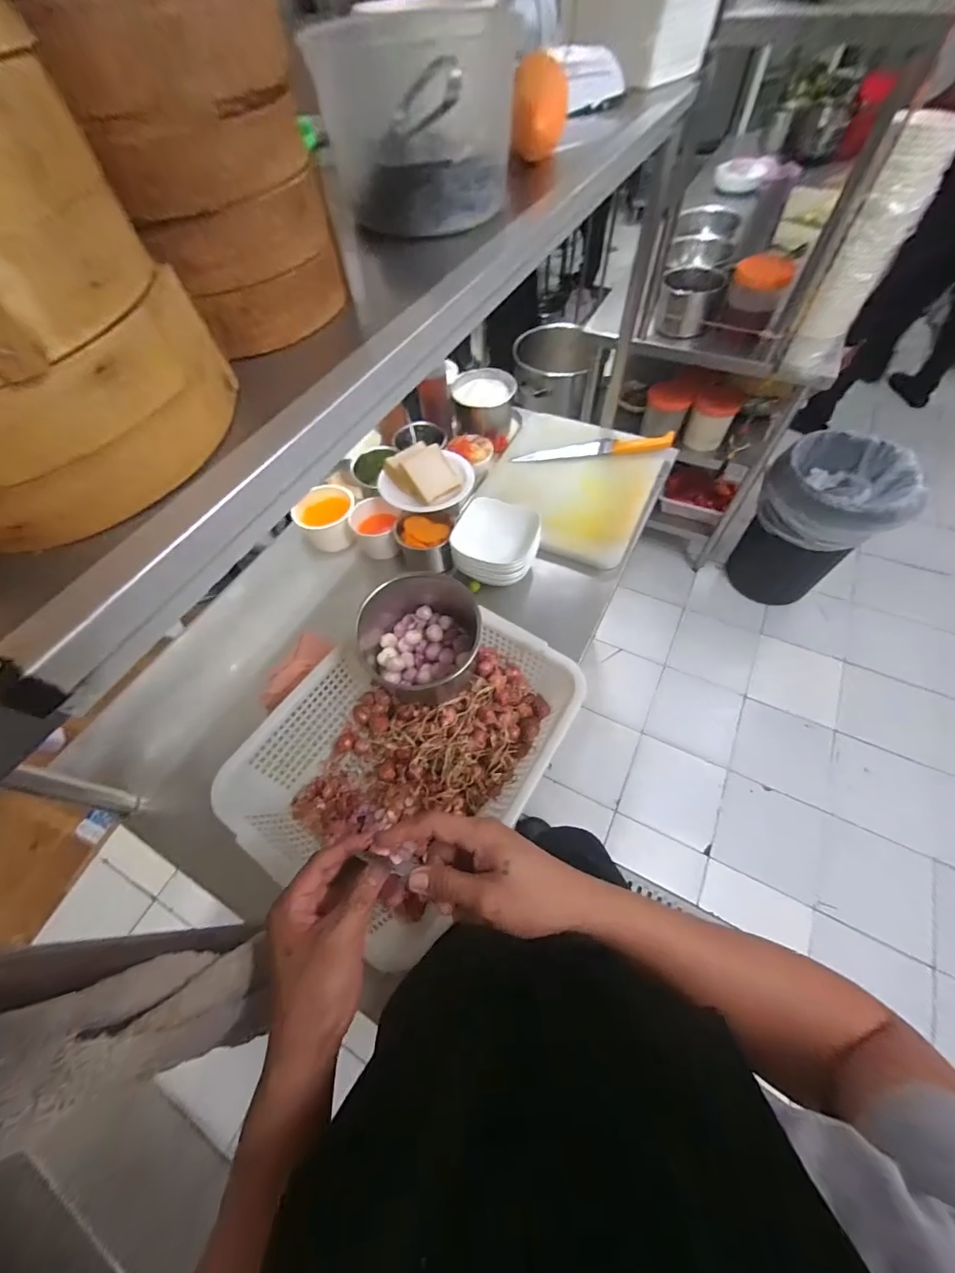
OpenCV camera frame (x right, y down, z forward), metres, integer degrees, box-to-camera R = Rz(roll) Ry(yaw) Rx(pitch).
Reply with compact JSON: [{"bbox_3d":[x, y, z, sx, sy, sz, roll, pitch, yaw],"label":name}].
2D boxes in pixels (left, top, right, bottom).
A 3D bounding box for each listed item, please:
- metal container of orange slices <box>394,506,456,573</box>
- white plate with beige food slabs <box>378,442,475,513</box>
[{"bbox_3d":[-0.100,-0.190,0.859,0.113,0.095,0.098,0,60,4],"label":"metal container of orange slices"},{"bbox_3d":[-0.100,-0.319,0.839,0.164,0.063,0.141,-41,66,-18],"label":"white plate with beige food slabs"}]

